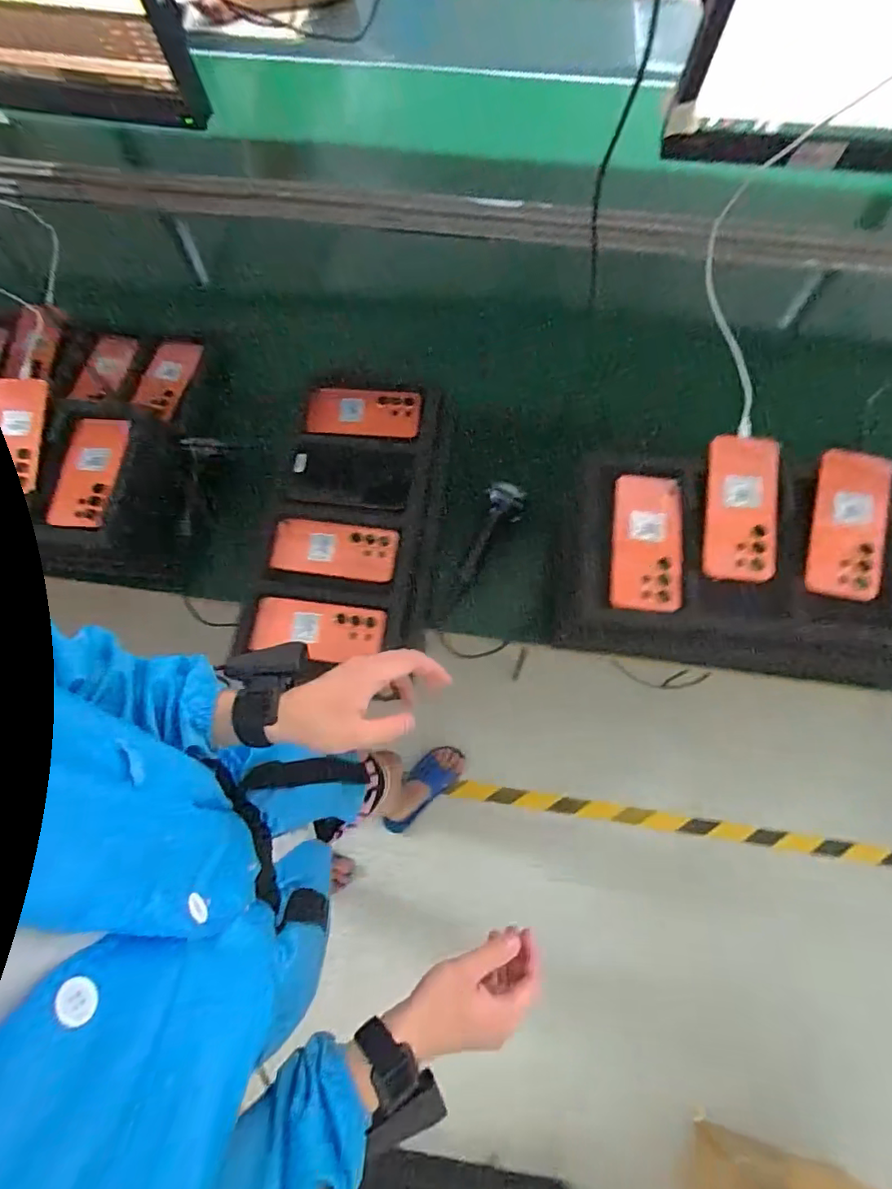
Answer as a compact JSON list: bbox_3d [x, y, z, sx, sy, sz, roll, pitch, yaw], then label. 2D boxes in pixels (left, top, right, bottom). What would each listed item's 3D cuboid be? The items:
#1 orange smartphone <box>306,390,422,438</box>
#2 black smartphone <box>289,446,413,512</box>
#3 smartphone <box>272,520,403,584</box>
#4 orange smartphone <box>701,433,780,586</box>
[{"bbox_3d":[-0.127,-0.278,0.826,0.171,0.015,0.077,3,72,3],"label":"orange smartphone"},{"bbox_3d":[-0.139,-0.176,0.800,0.175,0.007,0.094,4,81,-2],"label":"black smartphone"},{"bbox_3d":[-0.156,-0.062,0.751,0.168,0.014,0.079,5,72,3],"label":"smartphone"},{"bbox_3d":[0.352,-0.101,0.641,0.079,0.015,0.169,1,93,13],"label":"orange smartphone"}]

